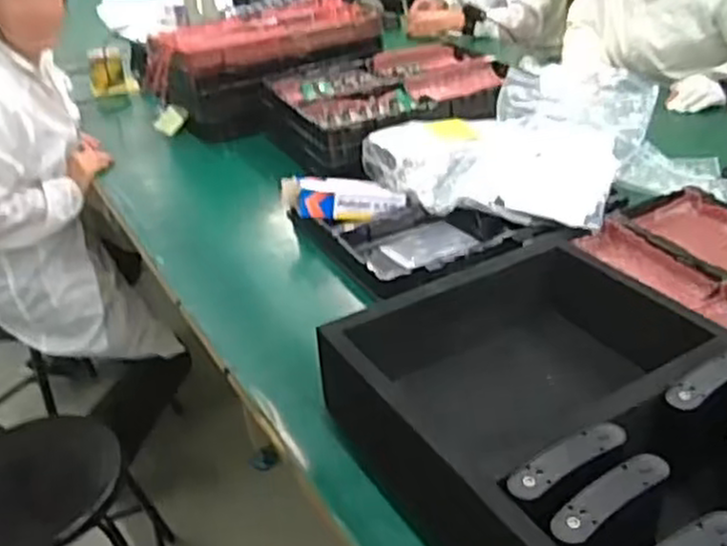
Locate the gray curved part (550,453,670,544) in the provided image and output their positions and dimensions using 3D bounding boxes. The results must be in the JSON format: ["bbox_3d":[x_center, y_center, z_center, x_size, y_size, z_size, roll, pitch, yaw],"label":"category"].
[{"bbox_3d":[0.199,0.180,0.623,0.121,0.008,0.037,-25,37,-28],"label":"gray curved part"}]

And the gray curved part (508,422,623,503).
[{"bbox_3d":[0.175,0.160,0.664,0.132,0.013,0.041,-23,36,-26],"label":"gray curved part"}]

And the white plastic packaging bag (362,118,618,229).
[{"bbox_3d":[0.210,-0.177,1.328,0.416,0.117,0.222,8,34,21],"label":"white plastic packaging bag"}]

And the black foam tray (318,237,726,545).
[{"bbox_3d":[0.242,0.170,0.744,0.371,0.122,0.548,-21,35,-23],"label":"black foam tray"}]

